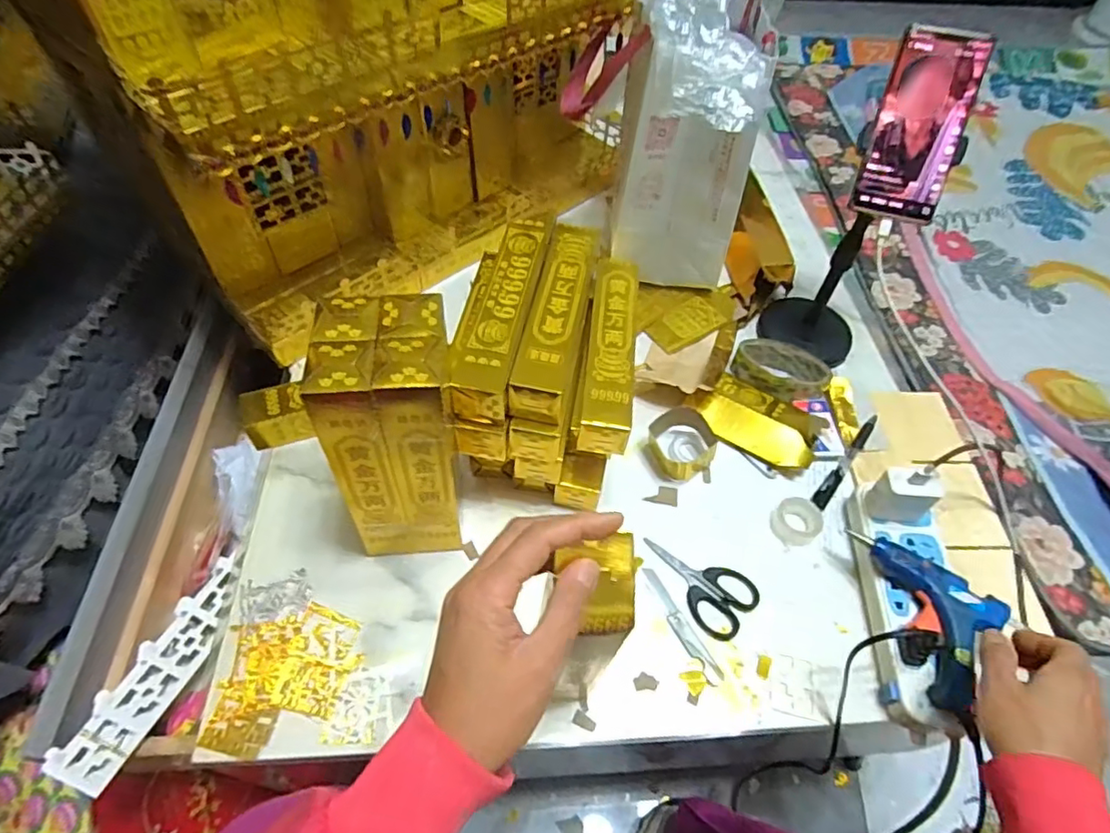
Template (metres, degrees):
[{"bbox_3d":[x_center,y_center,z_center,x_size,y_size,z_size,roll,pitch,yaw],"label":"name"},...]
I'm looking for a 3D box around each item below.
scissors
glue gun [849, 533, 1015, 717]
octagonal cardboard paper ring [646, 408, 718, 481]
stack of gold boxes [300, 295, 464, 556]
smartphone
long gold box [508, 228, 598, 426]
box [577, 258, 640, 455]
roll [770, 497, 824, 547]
[{"bbox_3d":[0.129,0.149,0.550,0.108,0.006,0.062,36,60,21],"label":"scissors"},{"bbox_3d":[0.290,0.157,0.487,0.119,0.024,0.099,36,60,21],"label":"glue gun"},{"bbox_3d":[0.129,0.030,0.613,0.062,0.036,0.058,-19,57,-16],"label":"octagonal cardboard paper ring"},{"bbox_3d":[-0.121,0.023,0.489,0.086,0.250,0.091,0,54,-3],"label":"stack of gold boxes"},{"bbox_3d":[0.327,-0.260,0.539,0.076,0.156,0.014,14,14,7],"label":"smartphone"},{"bbox_3d":[0.004,-0.088,0.533,0.046,0.045,0.204,10,54,4],"label":"long gold box"},{"bbox_3d":[0.053,-0.064,0.565,0.043,0.044,0.206,7,54,2],"label":"box"},{"bbox_3d":[0.233,0.101,0.579,0.046,0.019,0.042,2,54,-2],"label":"roll"}]

